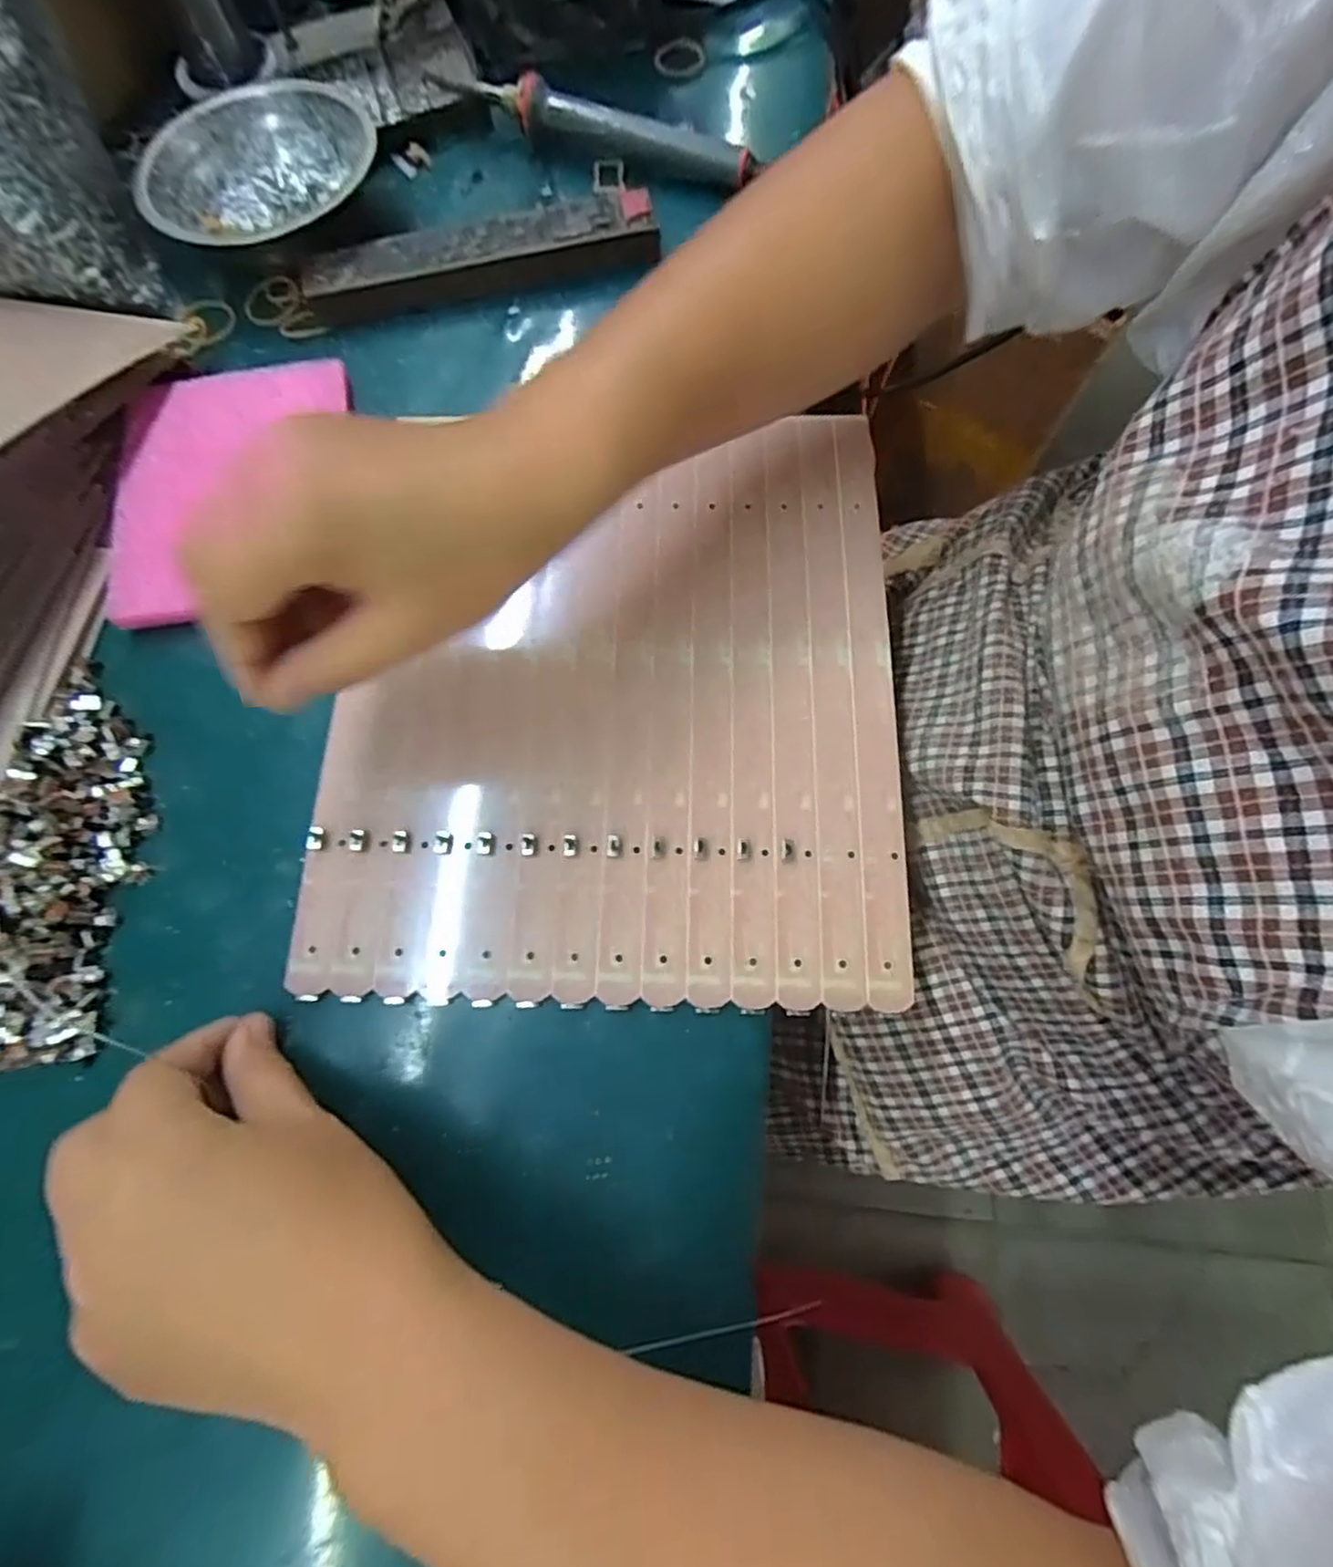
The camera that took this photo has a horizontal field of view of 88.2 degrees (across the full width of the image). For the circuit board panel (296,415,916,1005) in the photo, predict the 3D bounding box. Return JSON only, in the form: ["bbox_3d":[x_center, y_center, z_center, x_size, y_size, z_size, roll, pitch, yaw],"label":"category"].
[{"bbox_3d":[-0.023,-0.041,0.301,0.237,0.006,0.260,1,73,1],"label":"circuit board panel"}]

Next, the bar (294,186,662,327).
[{"bbox_3d":[-0.102,-0.292,0.376,0.193,0.020,0.037,-11,73,-2],"label":"bar"}]

